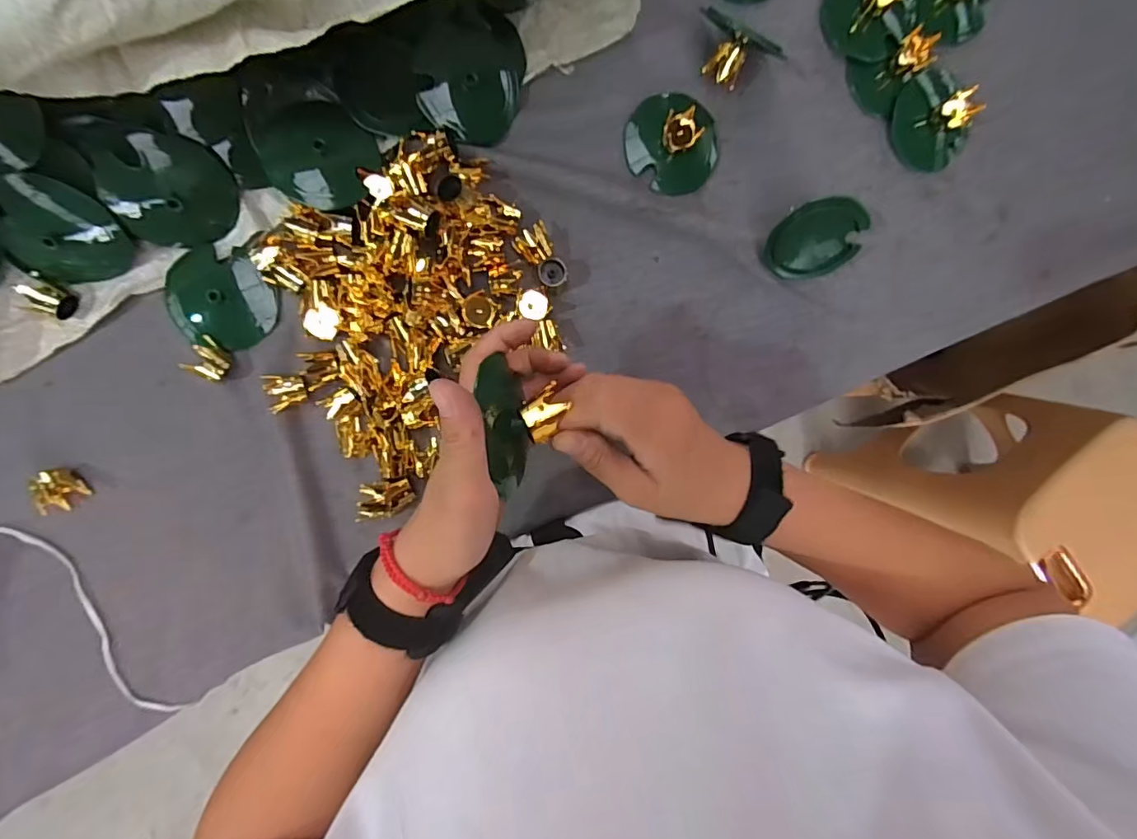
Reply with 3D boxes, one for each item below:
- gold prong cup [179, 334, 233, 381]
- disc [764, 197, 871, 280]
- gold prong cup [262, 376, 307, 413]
[{"bbox_3d":[-0.260,-0.044,0.375,0.027,0.028,0.022,42,89,-10],"label":"gold prong cup"},{"bbox_3d":[0.195,-0.141,0.410,0.070,0.008,0.068,-1,142,-1],"label":"disc"},{"bbox_3d":[-0.210,-0.021,0.388,0.027,0.017,0.027,-8,97,-7],"label":"gold prong cup"}]

